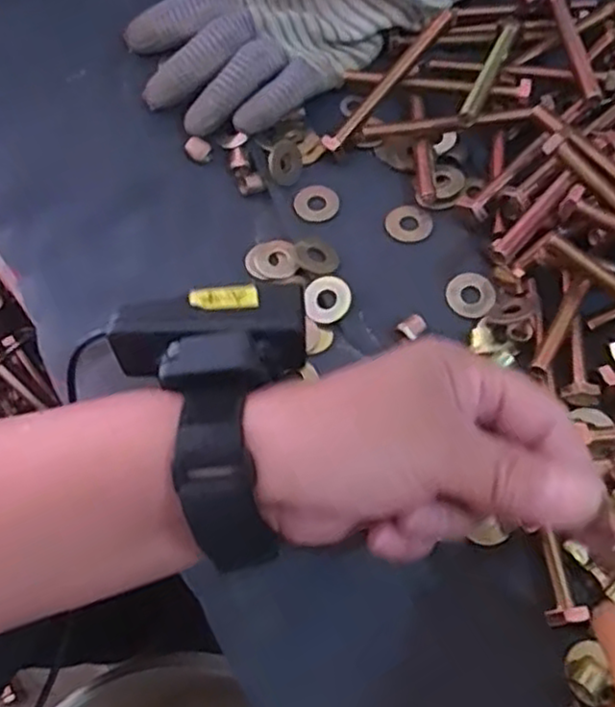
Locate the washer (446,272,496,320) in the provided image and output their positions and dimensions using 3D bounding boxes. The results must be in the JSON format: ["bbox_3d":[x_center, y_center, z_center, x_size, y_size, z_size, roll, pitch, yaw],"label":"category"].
[{"bbox_3d":[0.084,-0.030,0.365,0.025,0.004,0.024,-30,78,-9],"label":"washer"}]

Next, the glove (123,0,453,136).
[{"bbox_3d":[-0.008,-0.208,0.424,0.206,0.049,0.116,-31,67,-12],"label":"glove"}]

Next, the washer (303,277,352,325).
[{"bbox_3d":[0.010,-0.027,0.360,0.024,0.005,0.024,-1,62,3],"label":"washer"}]

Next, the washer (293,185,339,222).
[{"bbox_3d":[0.005,-0.083,0.393,0.024,0.004,0.022,-1,62,3],"label":"washer"}]

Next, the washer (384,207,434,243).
[{"bbox_3d":[0.055,-0.071,0.383,0.025,0.004,0.024,-1,62,3],"label":"washer"}]

